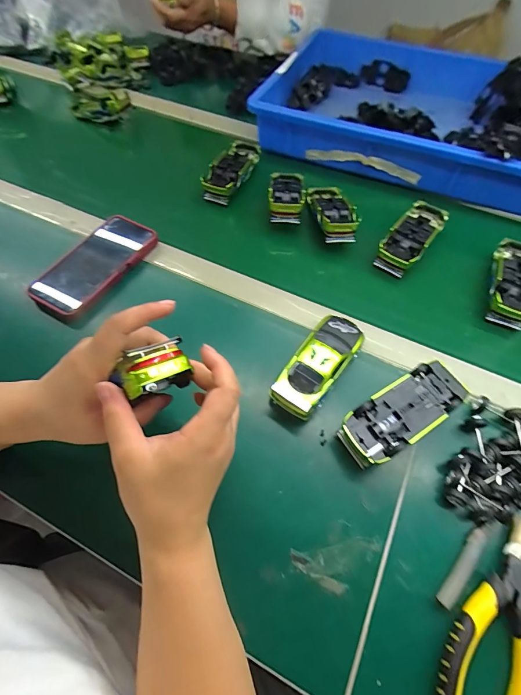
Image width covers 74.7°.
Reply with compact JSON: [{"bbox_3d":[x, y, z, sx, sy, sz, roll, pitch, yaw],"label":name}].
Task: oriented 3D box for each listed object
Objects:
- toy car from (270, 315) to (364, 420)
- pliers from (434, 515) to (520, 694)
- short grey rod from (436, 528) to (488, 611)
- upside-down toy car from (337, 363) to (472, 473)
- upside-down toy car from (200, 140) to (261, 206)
[{"bbox_3d":[0.063,0.016,0.368,0.054,0.042,0.127,33,64,17],"label":"toy car"},{"bbox_3d":[0.185,0.213,0.264,0.053,0.017,0.163,32,65,18],"label":"pliers"},{"bbox_3d":[0.171,0.184,0.287,0.013,0.007,0.071,40,66,20],"label":"short grey rod"},{"bbox_3d":[0.141,0.066,0.340,0.127,0.040,0.053,-28,64,-16],"label":"upside-down toy car"},{"bbox_3d":[-0.045,-0.288,0.556,0.055,0.036,0.130,22,62,12],"label":"upside-down toy car"}]

